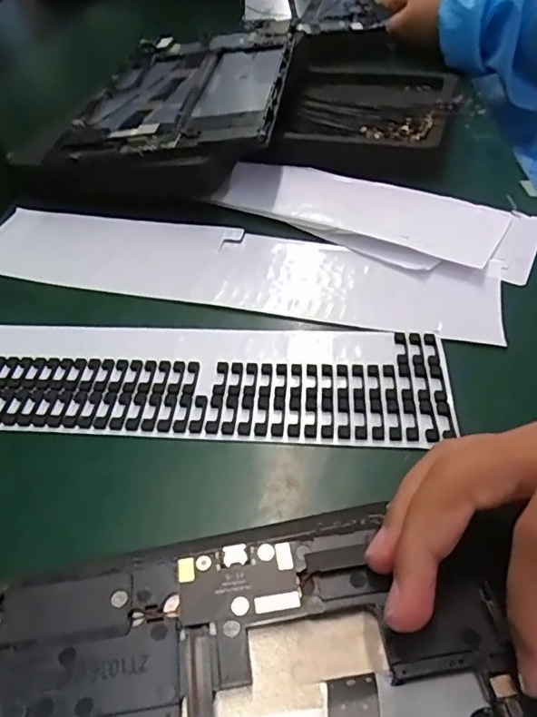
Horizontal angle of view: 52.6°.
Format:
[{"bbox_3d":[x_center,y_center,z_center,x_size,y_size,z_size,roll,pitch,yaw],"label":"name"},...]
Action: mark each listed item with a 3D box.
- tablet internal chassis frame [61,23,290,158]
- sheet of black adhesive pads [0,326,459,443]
[{"bbox_3d":[-0.059,-0.210,0.416,0.147,0.012,0.228,-1,46,12],"label":"tablet internal chassis frame"},{"bbox_3d":[-0.075,0.008,0.253,0.302,0.004,0.063,1,46,5],"label":"sheet of black adhesive pads"}]

